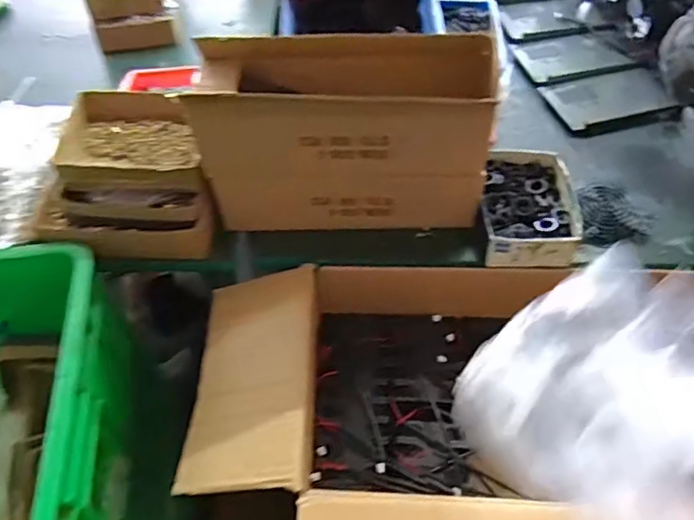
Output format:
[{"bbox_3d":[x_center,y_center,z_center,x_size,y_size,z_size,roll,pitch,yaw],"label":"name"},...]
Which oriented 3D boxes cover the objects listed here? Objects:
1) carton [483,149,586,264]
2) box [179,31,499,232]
[{"bbox_3d":[0.227,-0.072,0.727,0.111,0.045,0.174,3,52,3],"label":"carton"},{"bbox_3d":[-0.004,-0.132,0.664,0.312,0.200,0.095,1,52,1],"label":"box"}]

